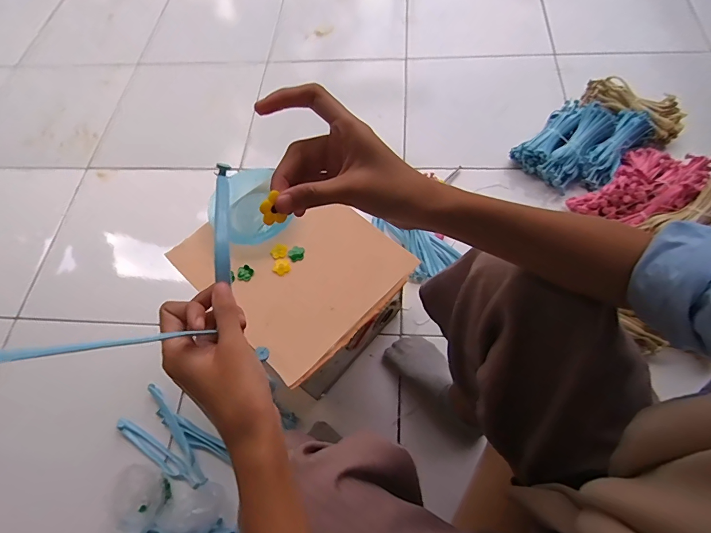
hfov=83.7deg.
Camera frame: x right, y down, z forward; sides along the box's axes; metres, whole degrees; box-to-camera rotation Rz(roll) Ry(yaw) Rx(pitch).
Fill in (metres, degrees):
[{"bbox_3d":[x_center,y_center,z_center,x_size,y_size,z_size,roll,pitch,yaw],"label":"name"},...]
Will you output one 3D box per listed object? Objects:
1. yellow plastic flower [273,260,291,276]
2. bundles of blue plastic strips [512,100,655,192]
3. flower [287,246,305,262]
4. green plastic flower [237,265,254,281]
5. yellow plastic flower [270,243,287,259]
[{"bbox_3d":[-0.106,0.001,0.564,0.024,0.004,0.025,-2,64,4],"label":"yellow plastic flower"},{"bbox_3d":[0.505,-0.282,0.870,0.247,0.083,0.200,-43,68,-15],"label":"bundles of blue plastic strips"},{"bbox_3d":[-0.085,-0.018,0.568,0.025,0.006,0.023,-2,64,4],"label":"flower"},{"bbox_3d":[-0.155,0.009,0.561,0.021,0.006,0.022,10,65,10],"label":"green plastic flower"},{"bbox_3d":[-0.111,-0.022,0.573,0.022,0.005,0.020,-11,64,-1],"label":"yellow plastic flower"}]

